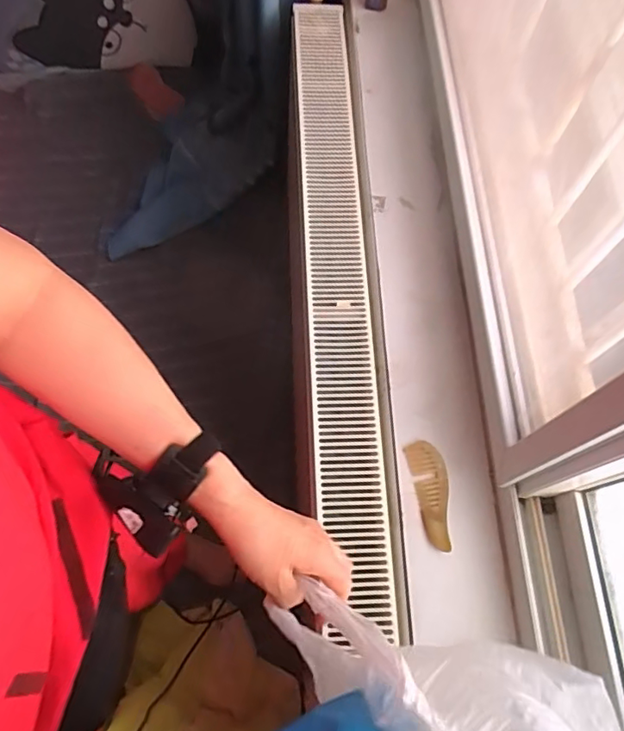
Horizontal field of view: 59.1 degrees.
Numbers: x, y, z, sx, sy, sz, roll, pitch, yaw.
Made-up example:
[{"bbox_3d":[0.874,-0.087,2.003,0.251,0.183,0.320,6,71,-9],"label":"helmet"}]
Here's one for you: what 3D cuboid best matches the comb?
[{"bbox_3d":[0.162,0.169,0.726,0.046,0.012,0.141,-10,66,-6],"label":"comb"}]

